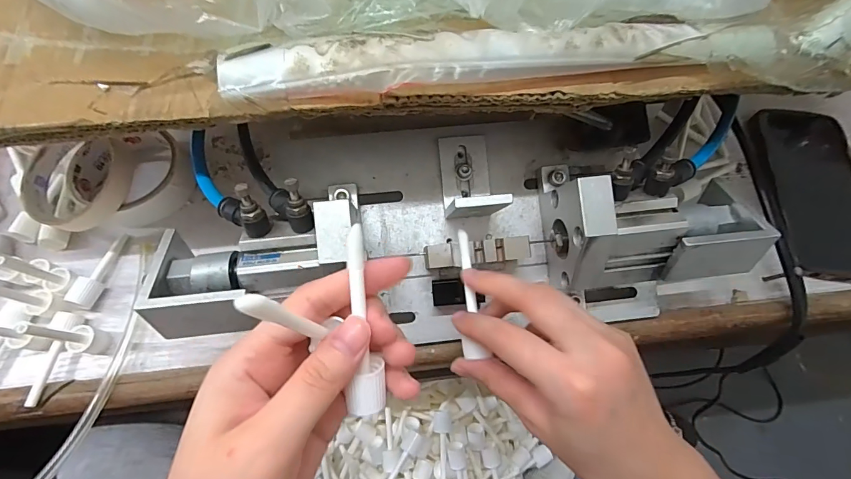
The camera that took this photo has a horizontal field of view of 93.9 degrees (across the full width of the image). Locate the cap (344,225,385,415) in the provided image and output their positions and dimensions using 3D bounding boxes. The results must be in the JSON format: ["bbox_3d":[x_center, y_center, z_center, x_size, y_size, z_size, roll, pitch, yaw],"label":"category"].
[{"bbox_3d":[-0.026,0.035,0.171,0.014,0.014,0.081,-2,99,-2],"label":"cap"}]

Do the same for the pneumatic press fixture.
[{"bbox_3d":[0.023,-0.004,0.282,0.387,0.106,0.141,-9,70,-5],"label":"pneumatic press fixture"}]

